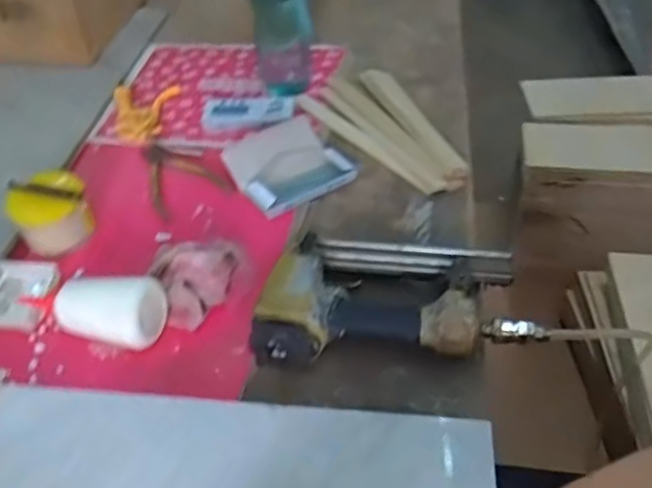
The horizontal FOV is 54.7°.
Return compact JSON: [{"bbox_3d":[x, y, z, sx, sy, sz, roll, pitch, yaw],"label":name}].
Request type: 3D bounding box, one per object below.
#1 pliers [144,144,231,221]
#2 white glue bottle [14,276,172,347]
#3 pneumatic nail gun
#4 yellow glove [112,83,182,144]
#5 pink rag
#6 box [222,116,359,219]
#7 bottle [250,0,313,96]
[{"bbox_3d":[-0.185,-0.088,0.793,0.087,0.022,0.126,-22,47,-19],"label":"pliers"},{"bbox_3d":[-0.229,0.060,0.611,0.154,0.064,0.056,13,45,13],"label":"white glue bottle"},{"bbox_3d":[0.058,0.047,0.589,0.221,0.054,0.163,7,44,8],"label":"pneumatic nail gun"},{"bbox_3d":[-0.248,-0.188,0.883,0.090,0.021,0.129,-11,45,-10],"label":"yellow glove"},{"bbox_3d":[-0.129,0.037,0.633,0.088,0.040,0.096,-11,45,-10],"label":"pink rag"},{"bbox_3d":[-0.049,-0.101,0.777,0.127,0.029,0.145,-22,48,-21],"label":"box"},{"bbox_3d":[-0.063,-0.319,0.844,0.083,0.227,0.066,-8,44,-6],"label":"bottle"}]

